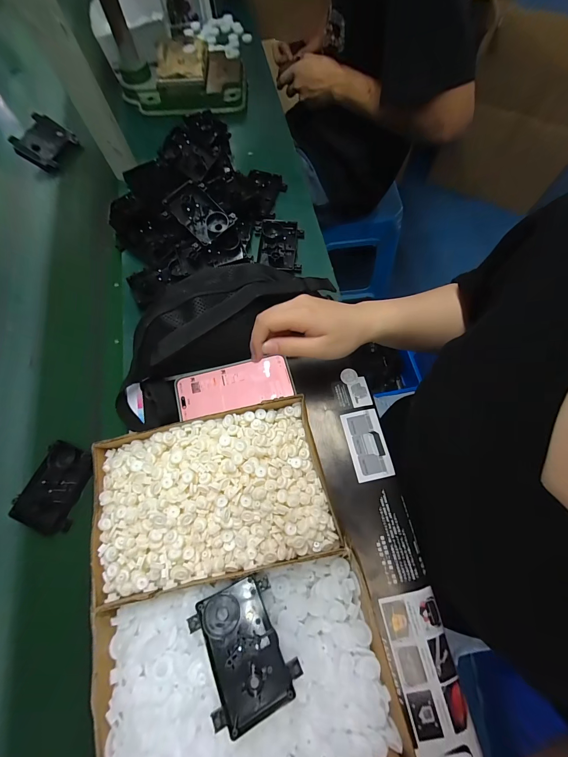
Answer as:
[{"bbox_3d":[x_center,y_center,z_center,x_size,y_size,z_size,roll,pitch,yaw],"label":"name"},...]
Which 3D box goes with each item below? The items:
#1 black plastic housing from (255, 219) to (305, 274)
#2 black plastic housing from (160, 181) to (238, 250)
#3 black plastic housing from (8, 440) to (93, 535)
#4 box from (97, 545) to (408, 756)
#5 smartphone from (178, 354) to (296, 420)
[{"bbox_3d":[-0.010,-0.225,0.515,0.081,0.017,0.101,4,70,4],"label":"black plastic housing"},{"bbox_3d":[-0.133,-0.264,0.482,0.098,0.026,0.068,42,87,-7],"label":"black plastic housing"},{"bbox_3d":[-0.292,0.140,0.393,0.070,0.021,0.100,17,71,8],"label":"black plastic housing"},{"bbox_3d":[-0.039,0.291,0.305,0.264,0.058,0.174,-12,70,-2],"label":"box"},{"bbox_3d":[-0.068,0.009,0.422,0.156,0.014,0.065,-13,70,-4],"label":"smartphone"}]

